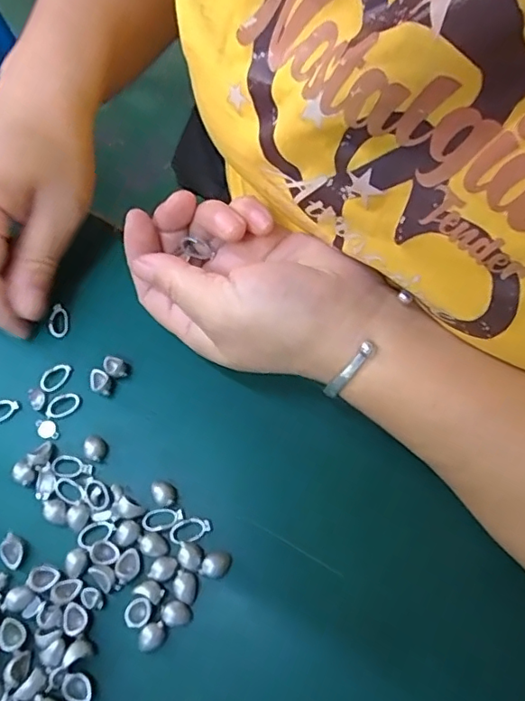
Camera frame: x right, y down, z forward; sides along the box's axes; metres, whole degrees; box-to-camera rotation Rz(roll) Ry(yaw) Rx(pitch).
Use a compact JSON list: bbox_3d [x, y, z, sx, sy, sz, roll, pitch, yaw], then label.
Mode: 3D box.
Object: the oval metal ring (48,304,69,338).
[{"bbox_3d":[-0.107,-0.016,0.279,0.010,0.004,0.018,-3,65,0],"label":"oval metal ring"}]

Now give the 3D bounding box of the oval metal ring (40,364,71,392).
[{"bbox_3d":[-0.104,0.013,0.268,0.011,0.004,0.016,33,70,15],"label":"oval metal ring"}]

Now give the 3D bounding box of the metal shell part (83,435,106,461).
[{"bbox_3d":[-0.079,0.046,0.252,0.012,0.006,0.010,33,70,15],"label":"metal shell part"}]

